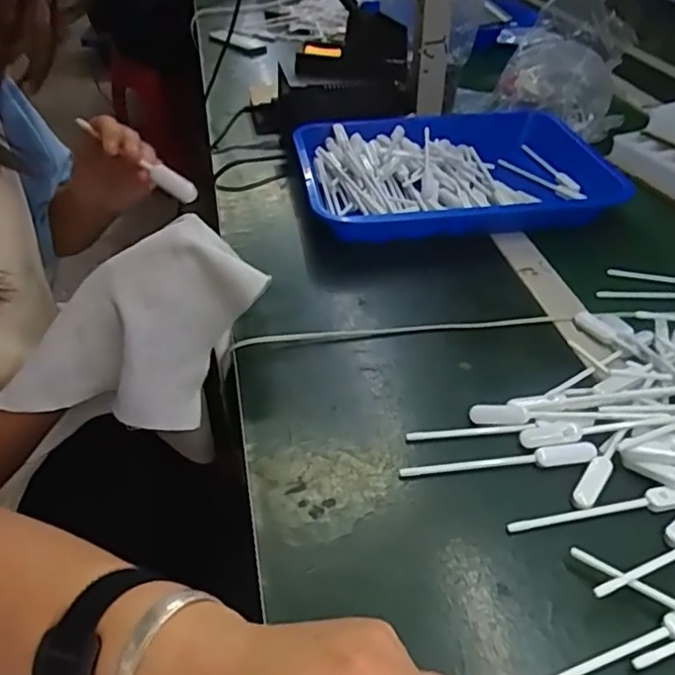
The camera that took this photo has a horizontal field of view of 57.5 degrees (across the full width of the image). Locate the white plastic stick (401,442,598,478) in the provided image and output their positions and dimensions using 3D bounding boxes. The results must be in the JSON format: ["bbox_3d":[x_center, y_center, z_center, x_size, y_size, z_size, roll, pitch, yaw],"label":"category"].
[{"bbox_3d":[0.116,0.088,0.443,0.140,0.009,0.014,-3,41,-3],"label":"white plastic stick"}]

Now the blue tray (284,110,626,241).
[{"bbox_3d":[0.134,-0.202,0.751,0.366,0.047,0.274,-2,41,-2],"label":"blue tray"}]

